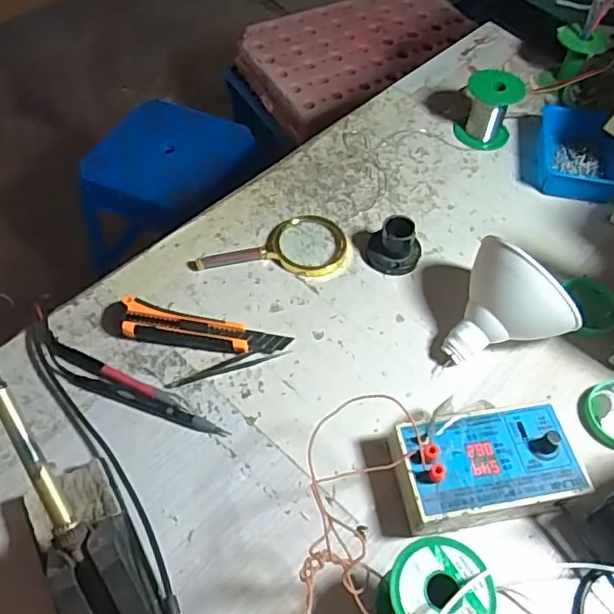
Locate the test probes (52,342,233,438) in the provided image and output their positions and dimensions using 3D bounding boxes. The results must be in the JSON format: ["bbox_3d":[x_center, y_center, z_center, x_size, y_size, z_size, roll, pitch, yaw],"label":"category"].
[{"bbox_3d":[-0.157,0.077,0.522,0.185,0.008,0.031,23,57,14],"label":"test probes"}]

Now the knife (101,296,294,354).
[{"bbox_3d":[-0.109,0.021,0.558,0.180,0.017,0.038,9,54,4],"label":"knife"}]

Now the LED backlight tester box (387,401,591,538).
[{"bbox_3d":[0.142,0.129,0.470,0.145,0.053,0.082,-10,55,-8],"label":"LED backlight tester box"}]

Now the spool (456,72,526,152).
[{"bbox_3d":[0.227,-0.248,0.731,0.067,0.076,0.057,21,56,12],"label":"spool"}]

